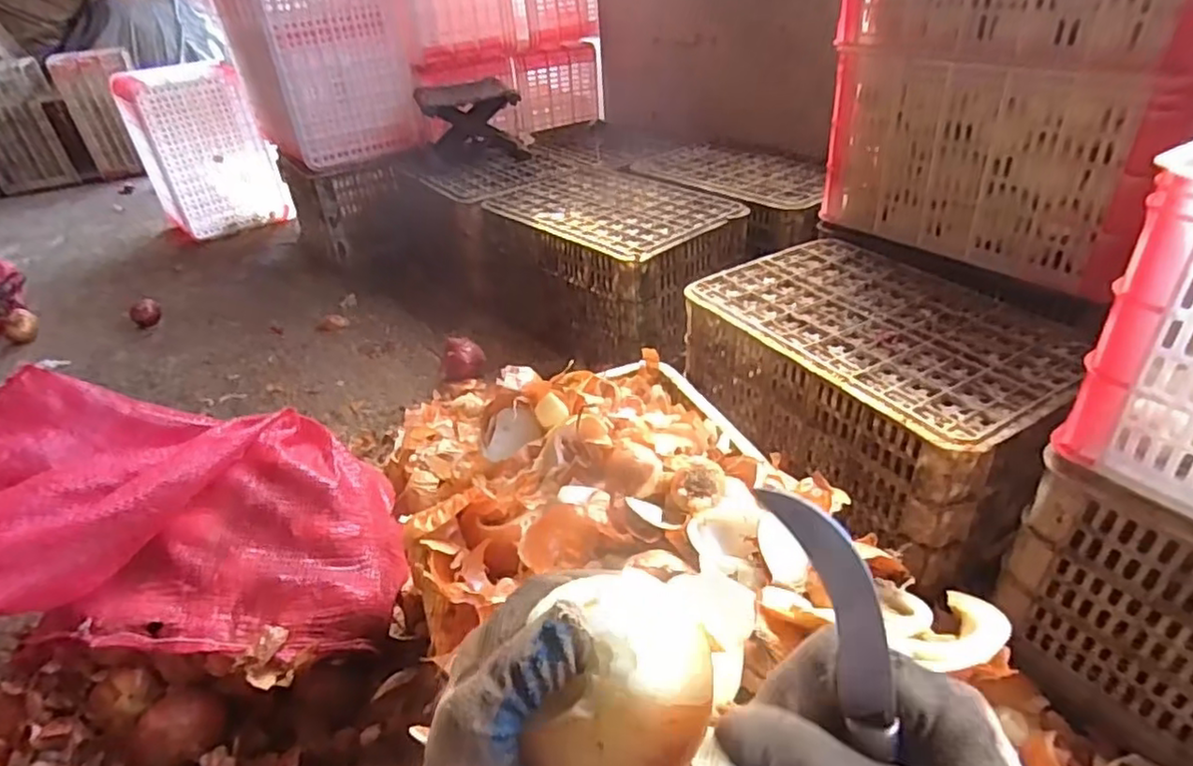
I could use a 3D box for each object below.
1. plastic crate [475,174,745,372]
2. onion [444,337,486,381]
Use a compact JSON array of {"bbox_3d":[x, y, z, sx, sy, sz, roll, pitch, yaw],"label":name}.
[{"bbox_3d":[0.016,-0.272,1.481,0.354,0.284,0.576,-29,41,-31],"label":"plastic crate"},{"bbox_3d":[-0.287,-0.052,1.397,0.091,0.083,0.085,-11,35,-9],"label":"onion"}]

